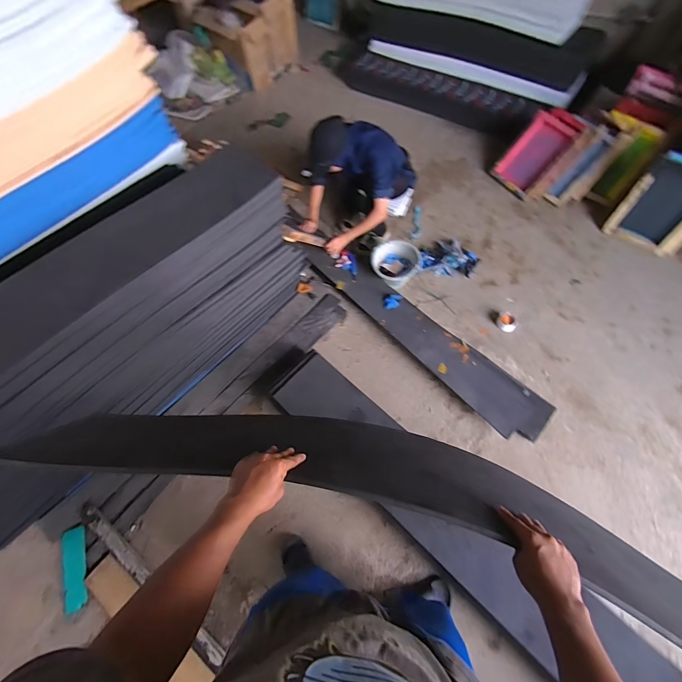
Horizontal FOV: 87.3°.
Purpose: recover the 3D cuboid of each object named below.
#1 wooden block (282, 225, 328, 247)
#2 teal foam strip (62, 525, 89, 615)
[{"bbox_3d":[-0.168,-0.488,1.706,0.038,0.313,0.057,47,117,22],"label":"wooden block"},{"bbox_3d":[-1.029,0.879,1.380,0.087,0.025,0.285,-17,63,-6],"label":"teal foam strip"}]

